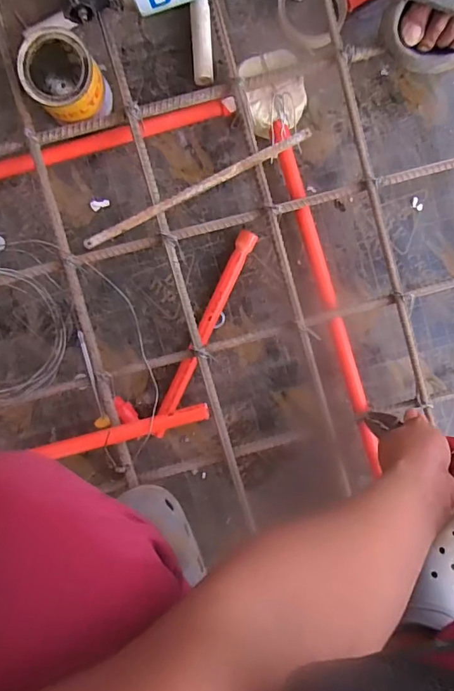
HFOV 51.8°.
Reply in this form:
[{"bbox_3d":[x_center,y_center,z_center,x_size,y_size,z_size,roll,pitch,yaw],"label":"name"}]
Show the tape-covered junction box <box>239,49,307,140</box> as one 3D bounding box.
[{"bbox_3d":[0.066,-0.328,0.615,0.101,0.058,0.094,-18,95,0],"label":"tape-covered junction box"}]

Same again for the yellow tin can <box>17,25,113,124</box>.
[{"bbox_3d":[-0.198,-0.325,0.583,0.087,0.105,0.102,-39,94,2],"label":"yellow tin can"}]

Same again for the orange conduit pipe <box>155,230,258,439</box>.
[{"bbox_3d":[-0.034,-0.015,0.647,0.023,0.027,0.301,25,94,-3],"label":"orange conduit pipe"}]

